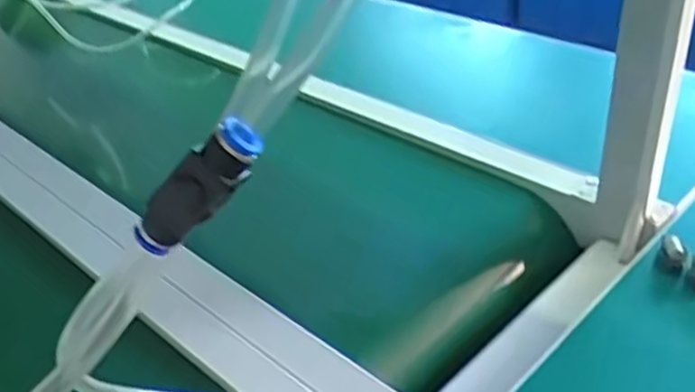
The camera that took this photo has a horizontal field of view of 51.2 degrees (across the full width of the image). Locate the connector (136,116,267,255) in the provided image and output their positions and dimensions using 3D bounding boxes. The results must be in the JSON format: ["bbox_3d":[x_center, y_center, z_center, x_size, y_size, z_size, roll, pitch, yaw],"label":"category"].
[{"bbox_3d":[-0.044,-0.001,0.213,0.048,0.018,0.012,-46,34,14],"label":"connector"}]

